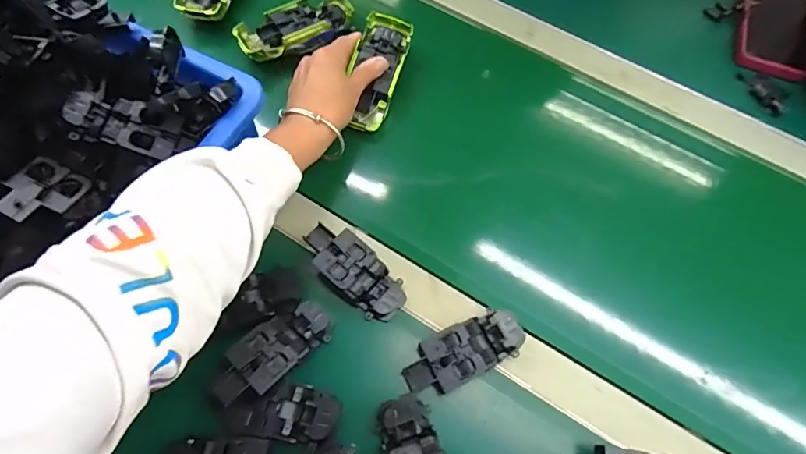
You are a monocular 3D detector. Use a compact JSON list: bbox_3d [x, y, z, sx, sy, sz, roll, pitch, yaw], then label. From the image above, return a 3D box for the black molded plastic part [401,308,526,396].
[{"bbox_3d":[0.049,0.102,0.367,0.100,0.025,0.042,-24,69,-13],"label":"black molded plastic part"}]

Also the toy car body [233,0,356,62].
[{"bbox_3d":[-0.118,-0.222,0.504,0.130,0.027,0.064,-27,70,-15],"label":"toy car body"}]

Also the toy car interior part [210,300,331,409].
[{"bbox_3d":[-0.101,0.095,0.352,0.044,0.016,0.100,44,56,15],"label":"toy car interior part"}]

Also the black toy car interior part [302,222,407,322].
[{"bbox_3d":[-0.043,0.038,0.387,0.099,0.020,0.046,38,69,13],"label":"black toy car interior part"}]

